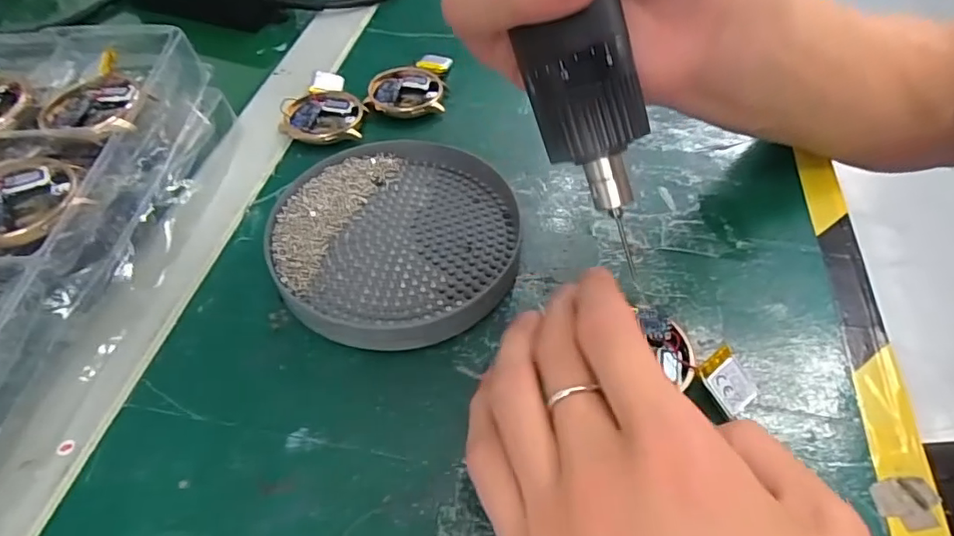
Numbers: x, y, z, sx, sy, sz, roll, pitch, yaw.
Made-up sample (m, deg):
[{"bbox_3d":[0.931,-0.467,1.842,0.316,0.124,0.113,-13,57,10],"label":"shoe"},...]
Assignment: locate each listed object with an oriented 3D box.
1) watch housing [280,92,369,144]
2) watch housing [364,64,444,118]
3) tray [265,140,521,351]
[{"bbox_3d":[-0.089,-0.087,0.315,0.046,0.009,0.044,1,52,2],"label":"watch housing"},{"bbox_3d":[-0.043,-0.107,0.333,0.044,0.011,0.045,0,52,1],"label":"watch housing"},{"bbox_3d":[-0.037,-0.016,0.253,0.108,0.017,0.114,-1,52,1],"label":"tray"}]

